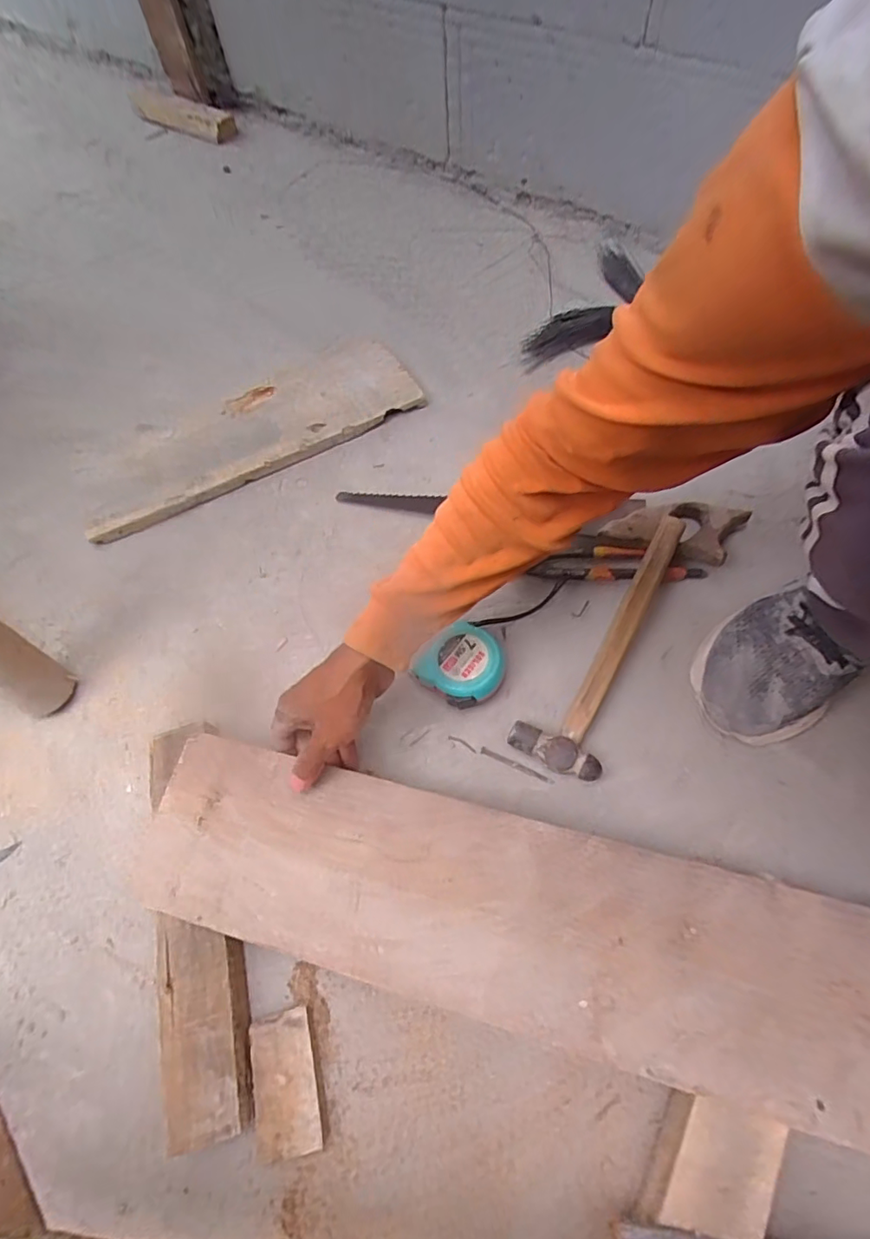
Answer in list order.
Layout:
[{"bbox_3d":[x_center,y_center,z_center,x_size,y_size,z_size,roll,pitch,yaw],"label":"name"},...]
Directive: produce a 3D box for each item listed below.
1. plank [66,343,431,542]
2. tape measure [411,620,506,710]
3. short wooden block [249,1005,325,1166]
[{"bbox_3d":[-0.251,-0.257,0.740,0.457,0.027,0.183,-26,63,-10],"label":"plank"},{"bbox_3d":[0.029,0.048,0.547,0.080,0.045,0.079,-2,61,3],"label":"tape measure"},{"bbox_3d":[-0.112,0.349,0.414,0.047,0.020,0.085,-13,61,-3],"label":"short wooden block"}]

